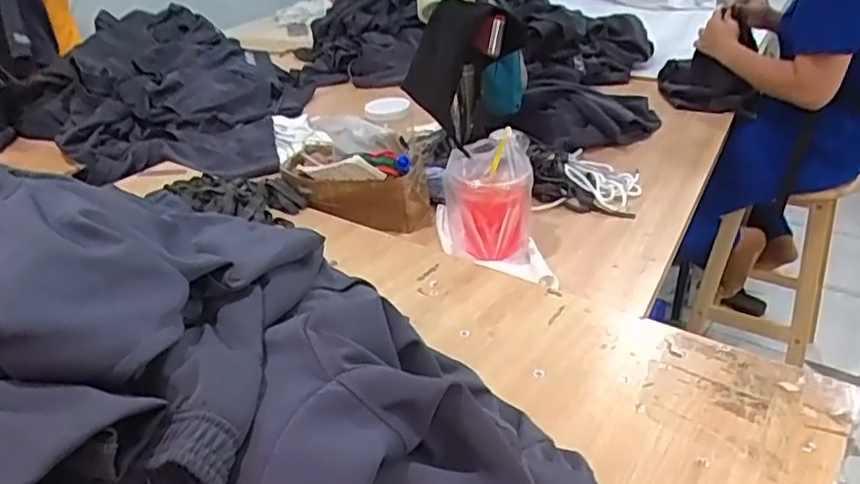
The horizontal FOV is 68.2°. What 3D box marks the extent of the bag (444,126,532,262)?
[{"bbox_3d":[0.084,-0.077,0.972,0.138,0.180,0.120,-1,31,4],"label":"bag"}]

